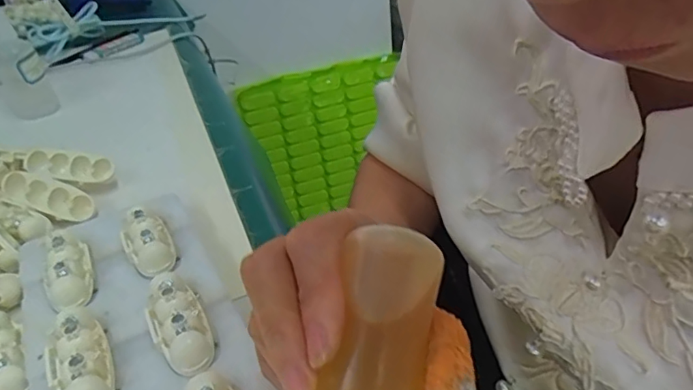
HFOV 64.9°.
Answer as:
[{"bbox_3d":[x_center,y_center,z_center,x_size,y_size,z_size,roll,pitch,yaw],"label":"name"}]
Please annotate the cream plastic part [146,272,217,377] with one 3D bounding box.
[{"bbox_3d":[-0.081,0.061,0.264,0.026,0.017,0.059,-21,40,-22],"label":"cream plastic part"}]

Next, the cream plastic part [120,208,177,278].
[{"bbox_3d":[-0.115,0.027,0.316,0.026,0.018,0.055,-20,40,-21],"label":"cream plastic part"}]

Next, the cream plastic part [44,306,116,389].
[{"bbox_3d":[-0.122,0.076,0.248,0.026,0.016,0.058,-22,40,-22],"label":"cream plastic part"}]

